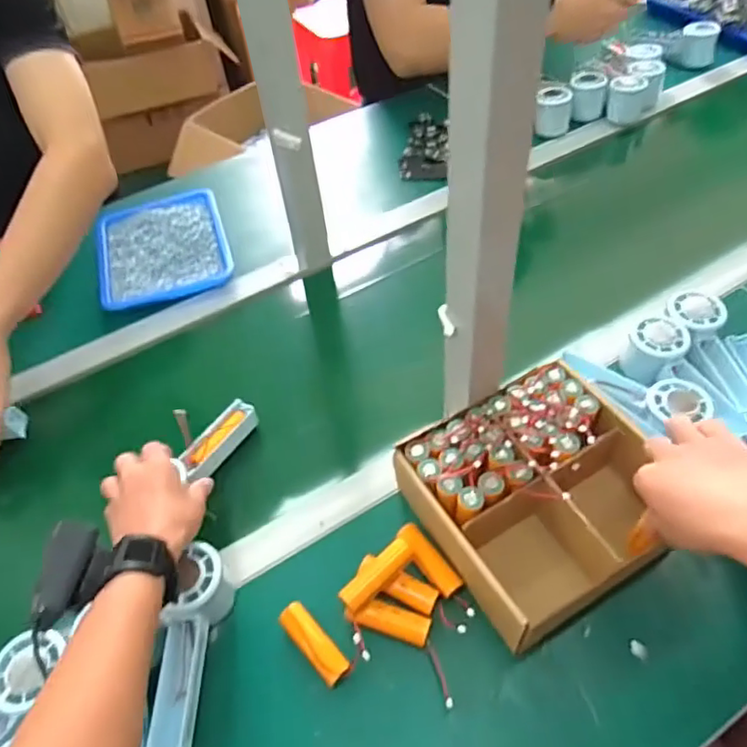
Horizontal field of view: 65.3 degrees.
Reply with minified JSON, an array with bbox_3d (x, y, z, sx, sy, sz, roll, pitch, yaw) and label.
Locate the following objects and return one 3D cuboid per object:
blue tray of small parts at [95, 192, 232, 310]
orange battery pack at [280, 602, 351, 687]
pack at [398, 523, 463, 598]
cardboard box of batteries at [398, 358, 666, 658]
[{"bbox_3d":[-0.294,-0.180,0.818,0.170,0.024,0.207,-18,53,-8],"label":"blue tray of small parts"},{"bbox_3d":[-0.048,0.222,0.480,0.023,0.025,0.070,-38,58,-21],"label":"orange battery pack"},{"bbox_3d":[0.049,0.165,0.514,0.023,0.023,0.069,-32,56,-17],"label":"pack"},{"bbox_3d":[0.145,0.106,0.518,0.198,0.076,0.185,-27,54,-14],"label":"cardboard box of batteries"}]

